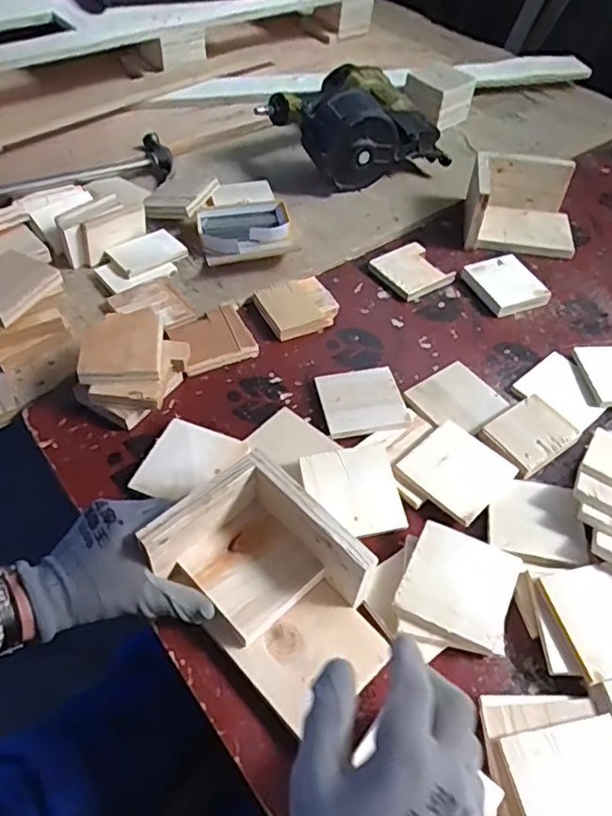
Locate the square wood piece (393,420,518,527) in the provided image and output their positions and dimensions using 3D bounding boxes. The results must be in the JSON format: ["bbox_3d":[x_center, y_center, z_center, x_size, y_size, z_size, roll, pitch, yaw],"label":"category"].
[{"bbox_3d":[0.153,0.063,0.612,0.093,0.010,0.093,39,58,22],"label":"square wood piece"}]

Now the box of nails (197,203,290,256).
[{"bbox_3d":[-0.079,-0.246,0.823,0.127,0.021,0.085,-16,56,-18],"label":"box of nails"}]

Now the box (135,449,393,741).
[{"bbox_3d":[-0.021,0.142,0.485,0.179,0.088,0.120,38,59,23],"label":"box"}]

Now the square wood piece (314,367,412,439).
[{"bbox_3d":[0.062,-0.006,0.666,0.088,0.010,0.088,-7,53,-11],"label":"square wood piece"}]

